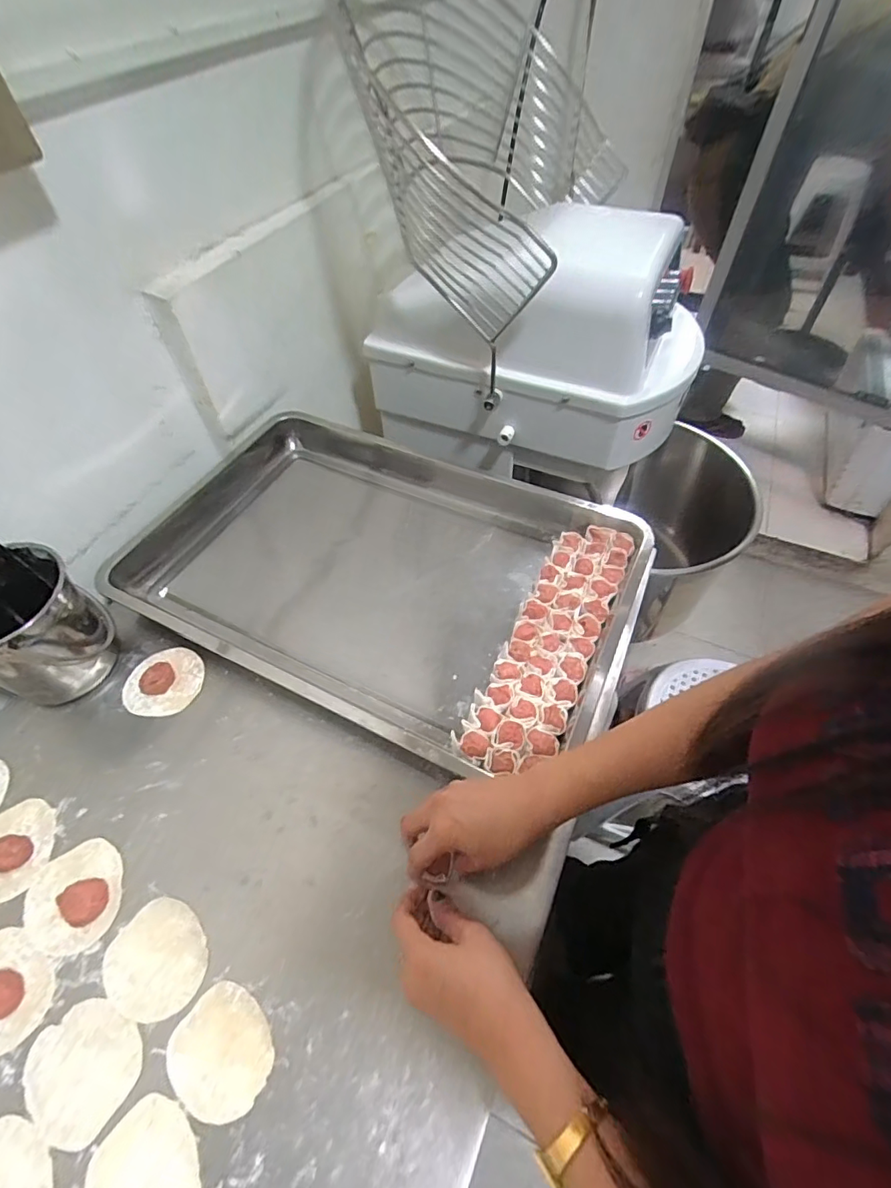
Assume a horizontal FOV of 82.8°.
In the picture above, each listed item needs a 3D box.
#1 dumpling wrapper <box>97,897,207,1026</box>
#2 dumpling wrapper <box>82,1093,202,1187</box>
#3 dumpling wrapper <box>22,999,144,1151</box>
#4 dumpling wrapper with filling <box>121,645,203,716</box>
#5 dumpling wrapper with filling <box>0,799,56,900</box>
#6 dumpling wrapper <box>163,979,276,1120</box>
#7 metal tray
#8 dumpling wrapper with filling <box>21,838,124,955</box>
[{"bbox_3d":[-0.239,0.304,0.418,0.081,0.006,0.074,-1,54,2],"label":"dumpling wrapper"},{"bbox_3d":[-0.208,0.406,0.347,0.079,0.004,0.070,38,64,26],"label":"dumpling wrapper"},{"bbox_3d":[-0.275,0.357,0.383,0.082,0.004,0.072,27,59,20],"label":"dumpling wrapper"},{"bbox_3d":[-0.318,0.095,0.566,0.080,0.026,0.084,-1,54,2],"label":"dumpling wrapper with filling"},{"bbox_3d":[-0.406,0.233,0.462,0.078,0.023,0.078,-1,54,2],"label":"dumpling wrapper with filling"},{"bbox_3d":[-0.171,0.349,0.385,0.077,0.004,0.069,30,60,22],"label":"dumpling wrapper"},{"bbox_3d":[-0.085,-0.032,0.640,0.621,0.071,0.394,19,57,16],"label":"metal tray"},{"bbox_3d":[-0.328,0.266,0.445,0.077,0.013,0.083,-1,54,2],"label":"dumpling wrapper with filling"}]

